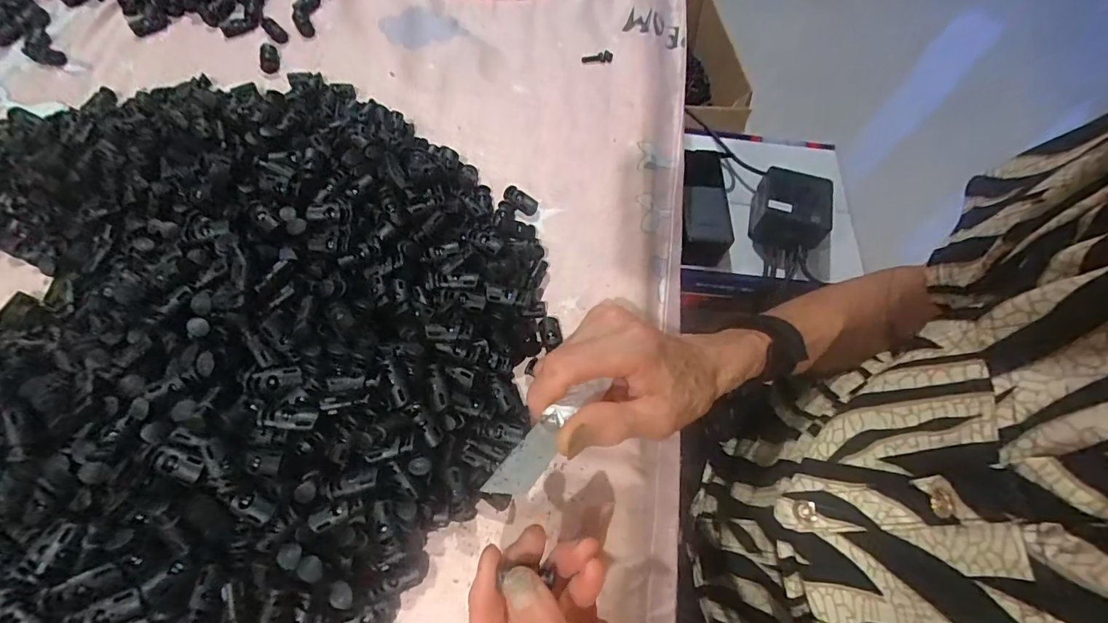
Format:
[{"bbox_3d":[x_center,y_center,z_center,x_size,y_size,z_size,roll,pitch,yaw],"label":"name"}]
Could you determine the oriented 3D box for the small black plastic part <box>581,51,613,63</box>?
[{"bbox_3d":[0.041,-0.245,0.460,0.030,0.006,0.010,-5,64,-6],"label":"small black plastic part"}]

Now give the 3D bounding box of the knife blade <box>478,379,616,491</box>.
[{"bbox_3d":[-0.001,0.060,0.239,0.018,0.005,0.086,35,45,13],"label":"knife blade"}]

